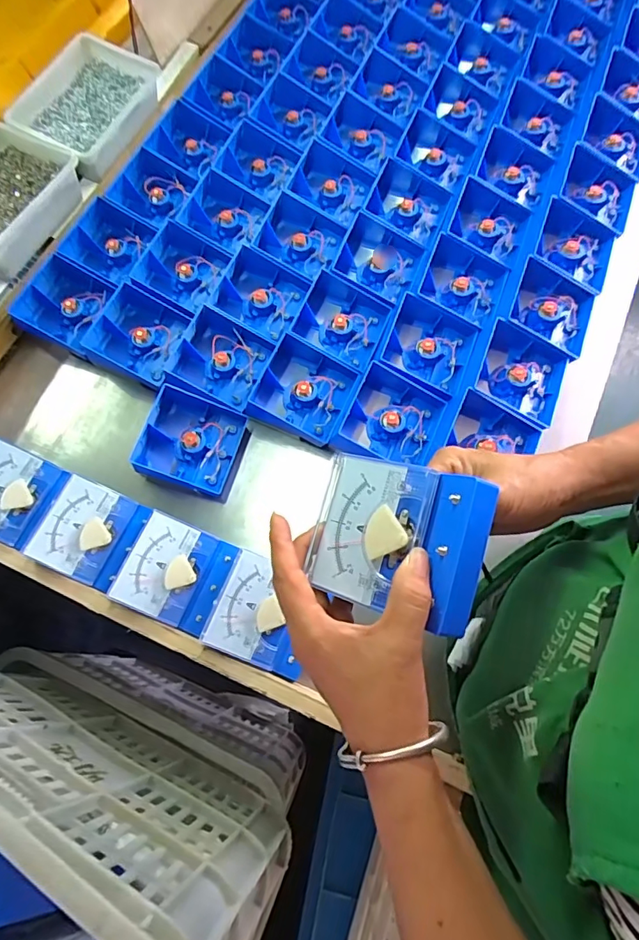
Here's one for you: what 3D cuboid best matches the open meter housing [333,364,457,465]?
[{"bbox_3d":[0.082,-0.054,0.505,0.109,0.044,0.102,23,74,10],"label":"open meter housing"}]

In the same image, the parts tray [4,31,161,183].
[{"bbox_3d":[-0.293,-0.460,0.613,0.140,0.055,0.175,29,75,11],"label":"parts tray"}]

